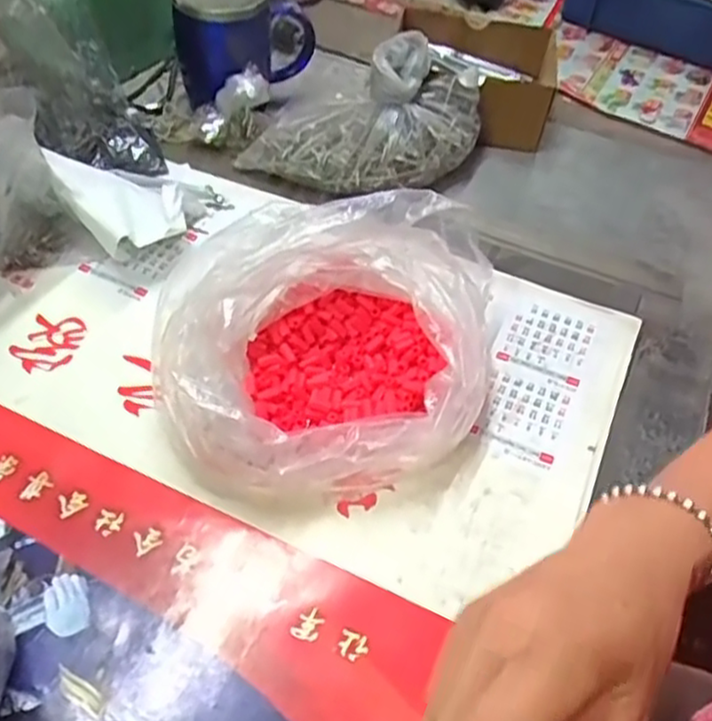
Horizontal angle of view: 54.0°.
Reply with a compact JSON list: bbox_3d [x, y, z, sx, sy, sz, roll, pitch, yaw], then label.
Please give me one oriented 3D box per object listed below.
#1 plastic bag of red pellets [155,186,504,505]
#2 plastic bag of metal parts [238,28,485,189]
[{"bbox_3d":[-0.010,-0.014,0.466,0.240,0.090,0.185,-6,53,-8],"label":"plastic bag of red pellets"},{"bbox_3d":[0.009,-0.208,0.614,0.216,0.089,0.095,-11,53,-12],"label":"plastic bag of metal parts"}]

